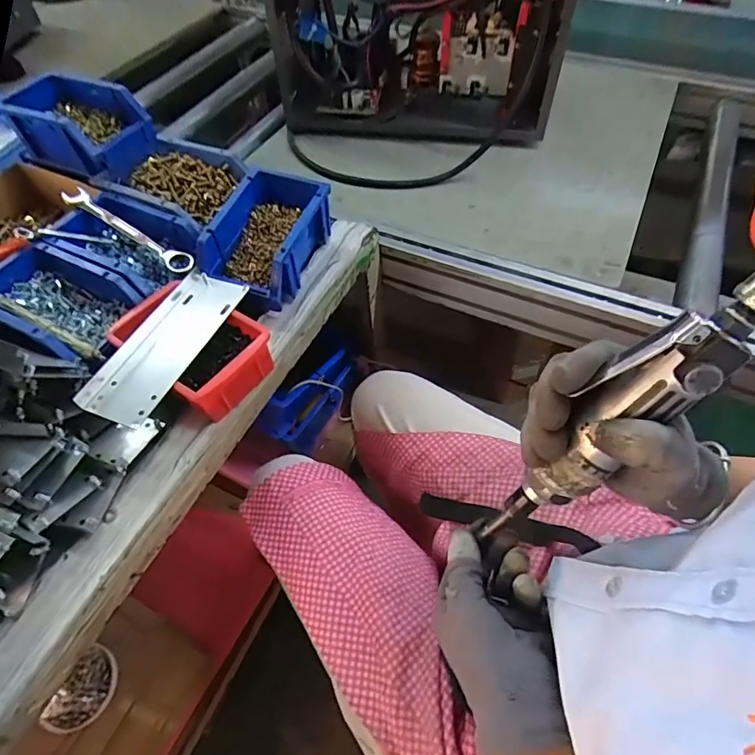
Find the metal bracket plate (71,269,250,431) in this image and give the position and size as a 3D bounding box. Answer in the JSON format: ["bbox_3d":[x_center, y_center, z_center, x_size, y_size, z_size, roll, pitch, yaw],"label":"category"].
[{"bbox_3d":[-0.203,-0.034,0.461,0.075,0.011,0.179,18,58,14],"label":"metal bracket plate"}]

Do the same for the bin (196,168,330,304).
[{"bbox_3d":[-0.131,-0.164,0.562,0.110,0.071,0.154,14,57,12],"label":"bin"}]

